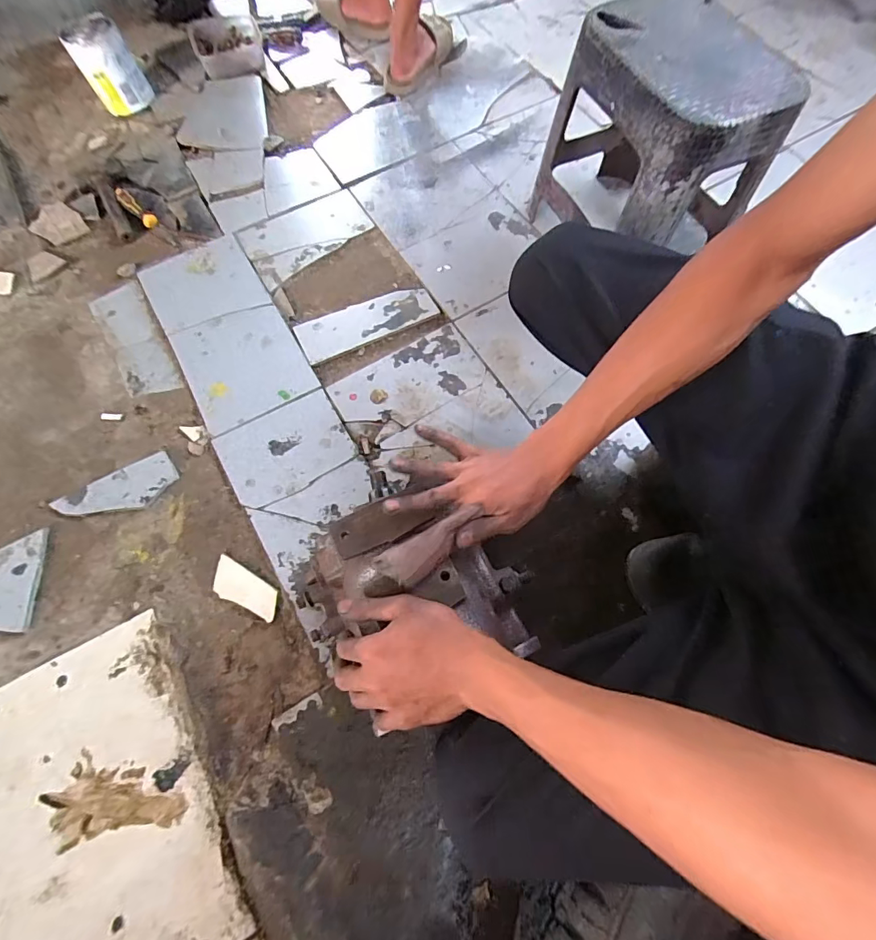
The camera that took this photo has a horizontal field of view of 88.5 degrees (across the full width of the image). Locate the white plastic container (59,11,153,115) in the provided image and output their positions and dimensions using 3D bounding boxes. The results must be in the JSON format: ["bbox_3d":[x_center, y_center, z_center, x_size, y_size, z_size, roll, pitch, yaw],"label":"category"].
[{"bbox_3d":[-0.703,-0.862,0.965,0.110,0.130,0.103,-38,74,-12],"label":"white plastic container"}]

